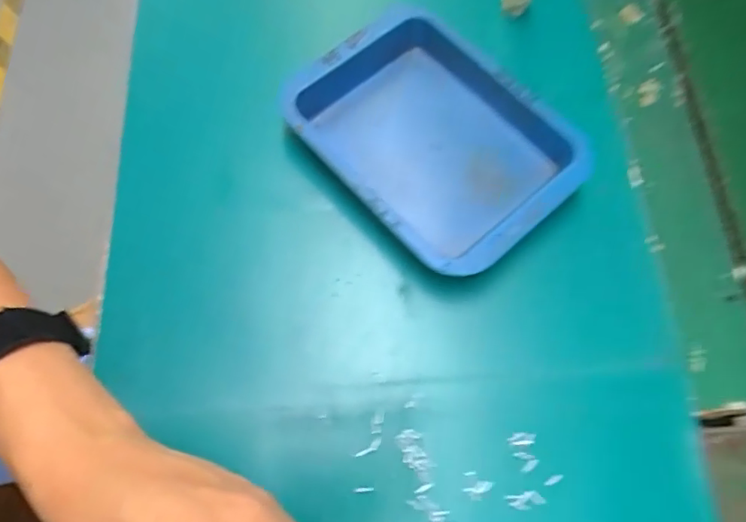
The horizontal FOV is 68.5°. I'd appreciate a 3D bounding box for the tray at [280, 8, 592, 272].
[{"bbox_3d":[0.030,-0.076,0.319,0.109,0.031,0.144,-40,75,-15],"label":"tray"}]

